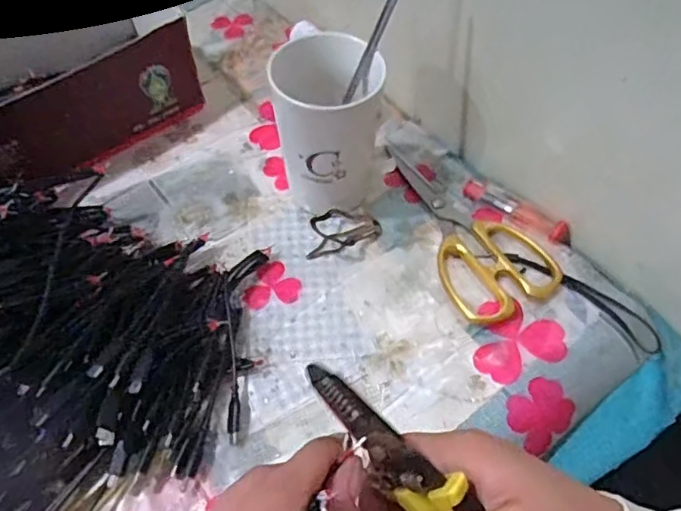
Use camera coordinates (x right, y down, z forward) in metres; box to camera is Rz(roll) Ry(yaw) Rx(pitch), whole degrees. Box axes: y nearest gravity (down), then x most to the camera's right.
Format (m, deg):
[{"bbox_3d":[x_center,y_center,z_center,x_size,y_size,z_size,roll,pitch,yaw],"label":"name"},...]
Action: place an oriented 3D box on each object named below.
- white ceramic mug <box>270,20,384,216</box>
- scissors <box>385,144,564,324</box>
[{"bbox_3d":[-0.008,-0.097,0.439,0.079,0.117,0.100,3,57,2],"label":"white ceramic mug"},{"bbox_3d":[0.097,-0.030,0.461,0.082,0.012,0.174,-18,59,-12],"label":"scissors"}]

